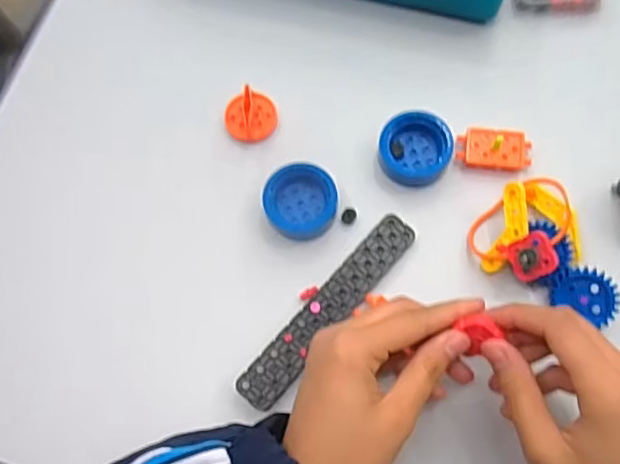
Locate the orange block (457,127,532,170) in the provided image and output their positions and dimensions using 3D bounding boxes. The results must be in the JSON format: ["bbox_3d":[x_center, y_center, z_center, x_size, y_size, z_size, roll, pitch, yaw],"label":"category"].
[{"bbox_3d":[0.125,-0.056,0.416,0.047,0.019,0.025,3,72,4],"label":"orange block"}]

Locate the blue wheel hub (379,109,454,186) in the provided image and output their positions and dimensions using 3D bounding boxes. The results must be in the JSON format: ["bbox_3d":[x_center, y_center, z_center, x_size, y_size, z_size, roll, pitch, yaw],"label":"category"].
[{"bbox_3d":[0.072,-0.057,0.420,0.048,0.021,0.044,-1,71,3],"label":"blue wheel hub"}]

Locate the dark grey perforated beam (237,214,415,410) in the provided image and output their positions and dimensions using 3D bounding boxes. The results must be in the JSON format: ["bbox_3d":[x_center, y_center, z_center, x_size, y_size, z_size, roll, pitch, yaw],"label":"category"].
[{"bbox_3d":[0.012,0.049,0.392,0.025,0.013,0.148,39,77,14],"label":"dark grey perforated beam"}]

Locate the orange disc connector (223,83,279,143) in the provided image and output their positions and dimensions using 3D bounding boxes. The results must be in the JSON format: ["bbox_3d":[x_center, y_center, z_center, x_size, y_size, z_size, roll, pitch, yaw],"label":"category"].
[{"bbox_3d":[-0.042,-0.083,0.435,0.036,0.022,0.035,-1,71,3],"label":"orange disc connector"}]

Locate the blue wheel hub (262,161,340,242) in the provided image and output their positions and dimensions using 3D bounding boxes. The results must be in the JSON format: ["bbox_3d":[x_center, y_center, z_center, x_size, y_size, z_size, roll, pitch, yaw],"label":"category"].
[{"bbox_3d":[-0.006,-0.020,0.409,0.046,0.022,0.045,-1,71,3],"label":"blue wheel hub"}]

